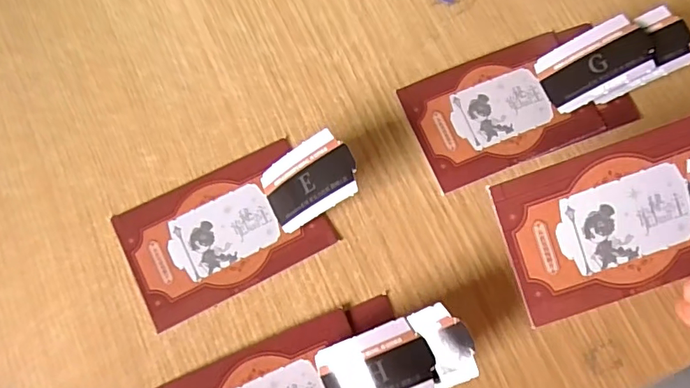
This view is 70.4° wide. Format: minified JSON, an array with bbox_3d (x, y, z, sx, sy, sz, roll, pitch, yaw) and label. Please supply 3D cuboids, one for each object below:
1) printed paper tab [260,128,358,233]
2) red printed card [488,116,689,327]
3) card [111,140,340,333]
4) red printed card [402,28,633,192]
[{"bbox_3d":[-0.016,-0.005,0.204,0.045,0.006,0.029,-31,78,30],"label":"printed paper tab"},{"bbox_3d":[0.097,0.010,0.171,0.080,0.004,0.054,-20,96,3],"label":"red printed card"},{"bbox_3d":[-0.052,0.016,0.211,0.082,0.004,0.052,-26,78,-8],"label":"card"},{"bbox_3d":[0.081,-0.043,0.230,0.098,0.005,0.055,-21,77,-7],"label":"red printed card"}]

